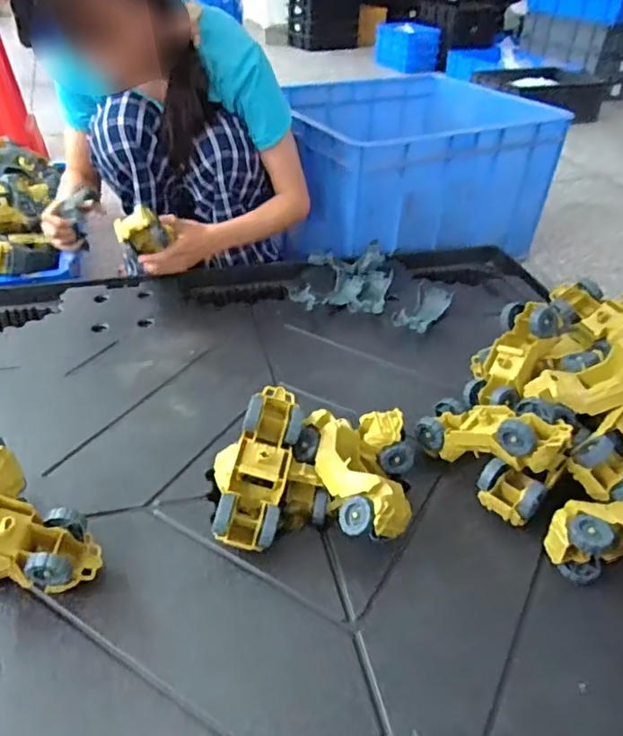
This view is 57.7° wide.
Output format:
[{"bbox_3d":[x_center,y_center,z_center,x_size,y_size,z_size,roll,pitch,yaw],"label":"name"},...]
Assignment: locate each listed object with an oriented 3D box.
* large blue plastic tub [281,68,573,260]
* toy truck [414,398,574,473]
[{"bbox_3d":[0.197,-0.450,1.248,0.524,0.253,0.450,-15,41,-21],"label":"large blue plastic tub"},{"bbox_3d":[0.207,0.079,0.641,0.172,0.075,0.061,1,28,45],"label":"toy truck"}]

